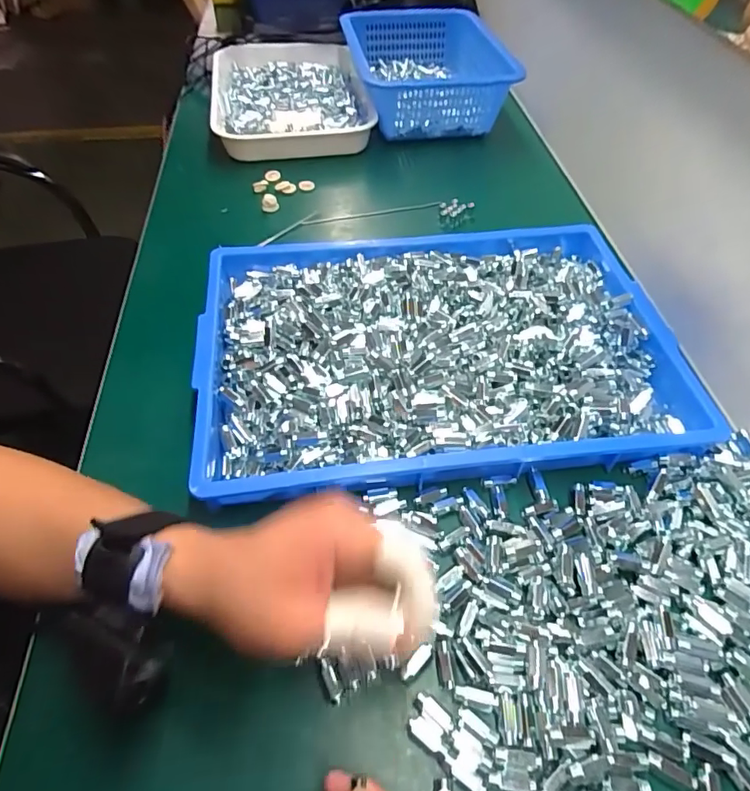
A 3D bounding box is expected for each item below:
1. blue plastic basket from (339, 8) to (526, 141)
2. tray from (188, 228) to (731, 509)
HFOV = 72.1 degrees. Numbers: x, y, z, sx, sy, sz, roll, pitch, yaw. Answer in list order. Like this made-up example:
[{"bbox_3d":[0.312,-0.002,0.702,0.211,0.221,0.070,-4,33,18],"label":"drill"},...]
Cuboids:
[{"bbox_3d":[0.077,-0.515,0.822,0.220,0.084,0.298,-6,52,-5],"label":"blue plastic basket"},{"bbox_3d":[0.058,-0.049,0.481,0.423,0.050,0.285,-6,52,-5],"label":"tray"}]

